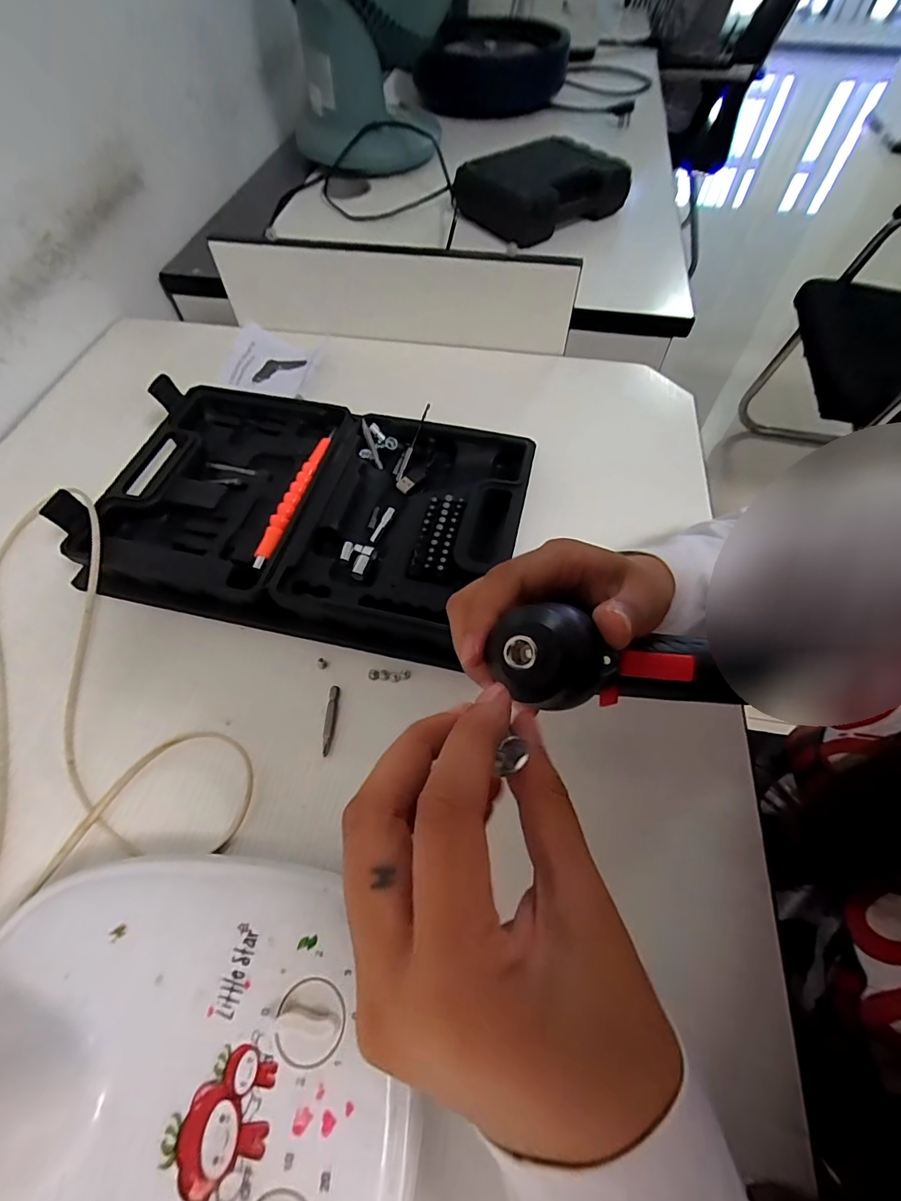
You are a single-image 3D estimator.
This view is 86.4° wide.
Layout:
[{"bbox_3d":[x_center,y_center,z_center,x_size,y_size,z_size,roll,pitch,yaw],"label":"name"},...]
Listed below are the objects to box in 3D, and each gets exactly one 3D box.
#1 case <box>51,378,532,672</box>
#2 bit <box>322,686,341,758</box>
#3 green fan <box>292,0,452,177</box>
[{"bbox_3d":[-0.115,-0.082,0.413,0.347,0.057,0.230,9,56,9],"label":"case"},{"bbox_3d":[-0.084,0.082,0.330,0.007,0.006,0.047,3,59,1],"label":"bit"},{"bbox_3d":[-0.120,-0.865,0.705,0.259,0.322,0.258,-6,60,-4],"label":"green fan"}]

